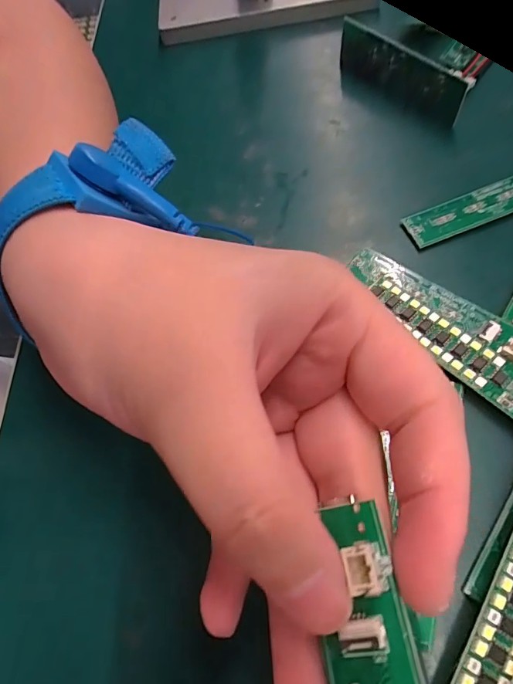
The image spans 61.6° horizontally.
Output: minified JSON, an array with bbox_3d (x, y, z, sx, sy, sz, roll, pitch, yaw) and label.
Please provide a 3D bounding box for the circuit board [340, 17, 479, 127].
[{"bbox_3d":[0.072,-0.141,0.224,0.007,0.024,0.081,-29,62,-31],"label":"circuit board"}]

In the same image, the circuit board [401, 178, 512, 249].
[{"bbox_3d":[0.104,-0.062,0.188,0.079,0.004,0.017,-21,68,0],"label":"circuit board"}]

